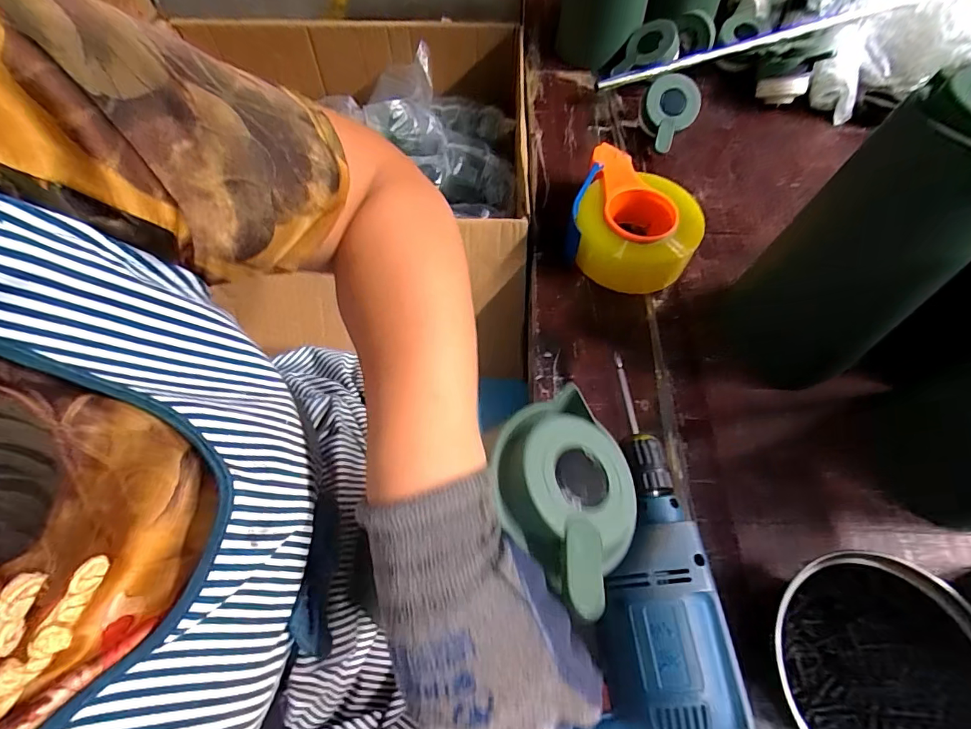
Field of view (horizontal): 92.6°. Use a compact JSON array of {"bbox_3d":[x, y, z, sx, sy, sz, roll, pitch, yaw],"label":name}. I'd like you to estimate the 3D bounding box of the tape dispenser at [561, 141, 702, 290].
[{"bbox_3d":[0.171,-0.165,0.536,0.139,0.066,0.154,18,62,9],"label":"tape dispenser"}]

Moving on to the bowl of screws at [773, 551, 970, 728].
[{"bbox_3d":[0.274,0.216,0.324,0.144,0.063,0.151,-7,61,-5],"label":"bowl of screws"}]

